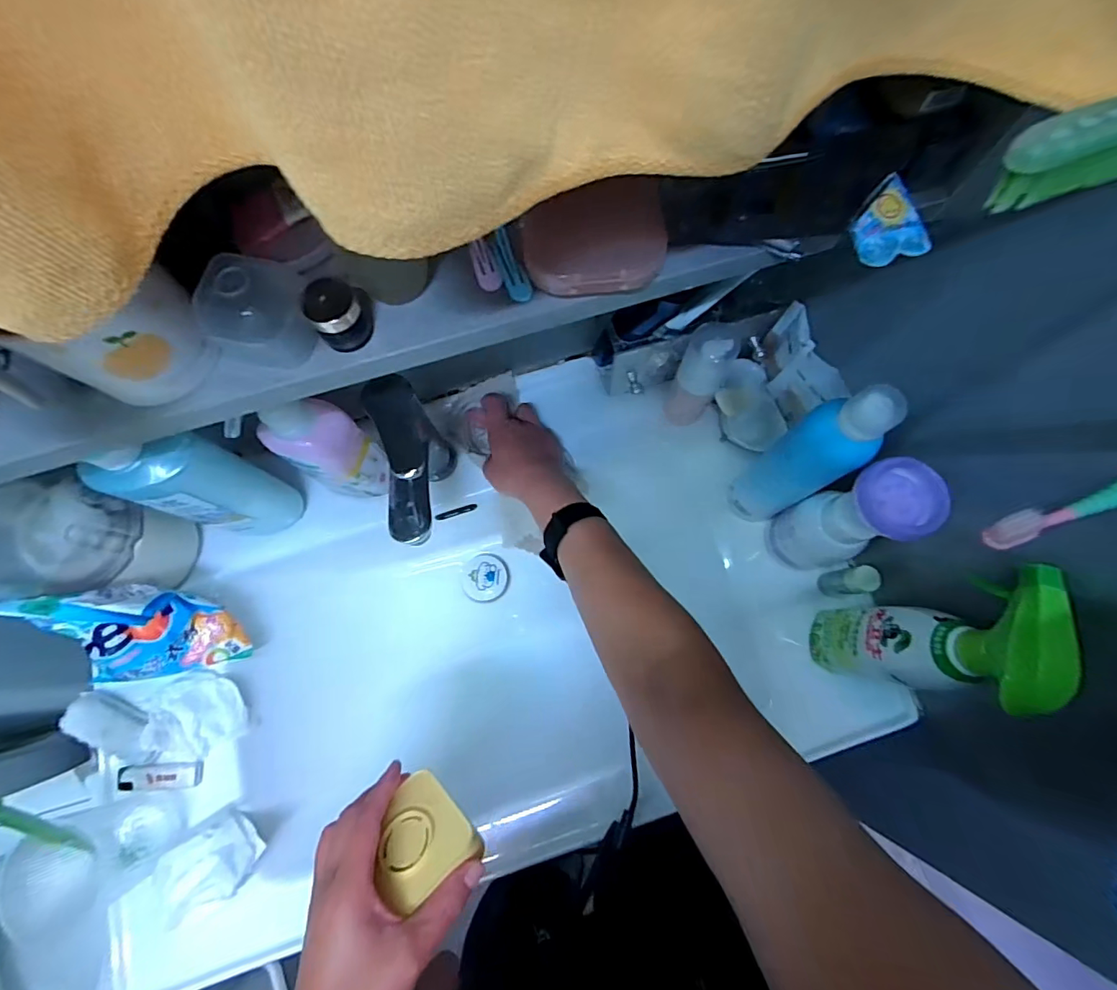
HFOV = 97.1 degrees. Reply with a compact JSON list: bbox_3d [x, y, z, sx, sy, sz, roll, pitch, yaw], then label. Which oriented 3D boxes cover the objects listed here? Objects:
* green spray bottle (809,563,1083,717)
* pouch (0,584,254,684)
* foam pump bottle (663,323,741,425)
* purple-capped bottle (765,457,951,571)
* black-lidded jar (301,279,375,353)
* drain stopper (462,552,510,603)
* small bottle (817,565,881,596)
[{"bbox_3d":[0.294,0.119,0.417,0.067,0.230,0.089,-2,76,0],"label":"green spray bottle"},{"bbox_3d":[-0.405,0.133,0.469,0.117,0.140,0.078,-12,76,-2],"label":"pouch"},{"bbox_3d":[0.147,-0.122,0.522,0.048,0.133,0.050,30,78,8],"label":"foam pump bottle"},{"bbox_3d":[0.263,0.028,0.463,0.071,0.182,0.068,0,76,1],"label":"purple-capped bottle"},{"bbox_3d":[-0.119,-0.100,0.269,0.029,0.030,0.029,0,76,1],"label":"black-lidded jar"},{"bbox_3d":[-0.101,0.115,0.686,0.063,0.004,0.065,0,76,1],"label":"drain stopper"},{"bbox_3d":[0.297,0.088,0.506,0.025,0.068,0.026,0,76,1],"label":"small bottle"}]

